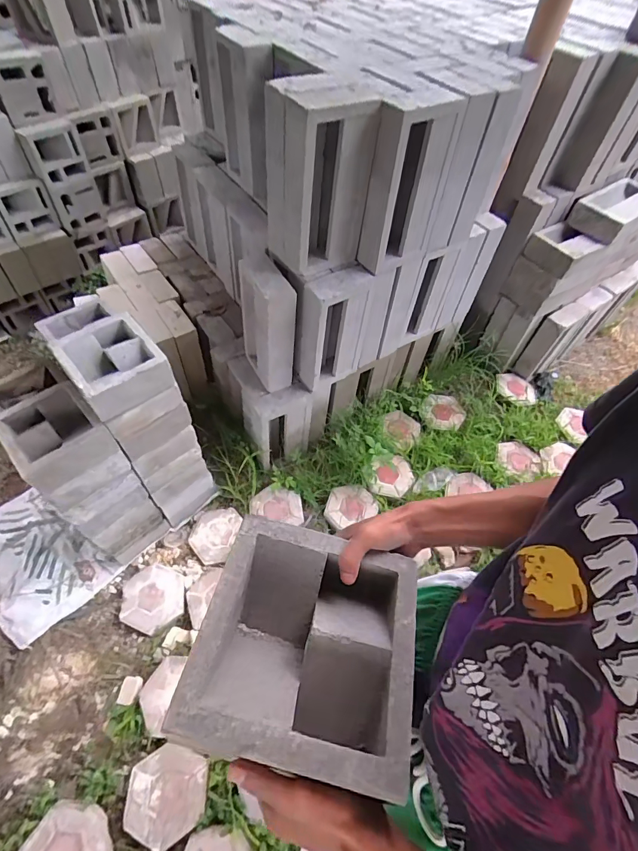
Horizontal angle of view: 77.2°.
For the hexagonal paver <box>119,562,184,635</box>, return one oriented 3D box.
[{"bbox_3d":[-0.559,0.581,1.351,0.203,0.050,0.212,-4,56,-6],"label":"hexagonal paver"}]

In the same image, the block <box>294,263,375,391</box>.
[{"bbox_3d":[0.034,-0.316,1.333,0.224,0.402,0.121,-30,62,-21],"label":"block"}]

